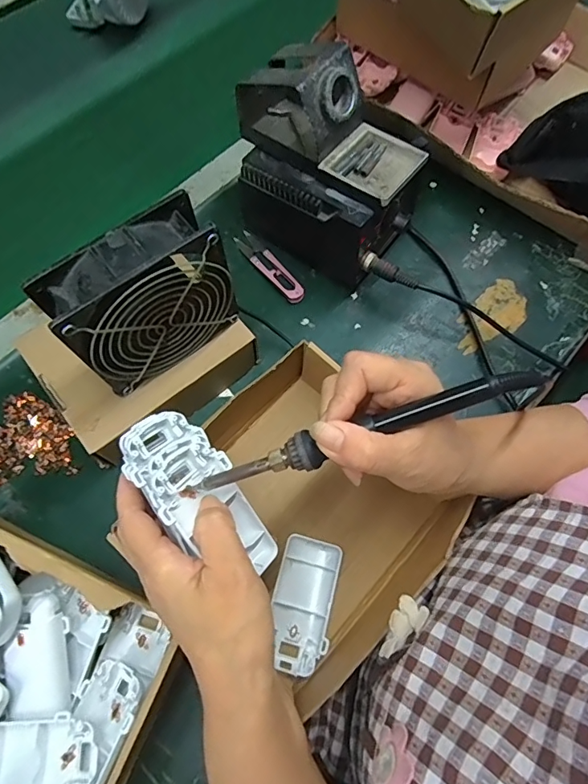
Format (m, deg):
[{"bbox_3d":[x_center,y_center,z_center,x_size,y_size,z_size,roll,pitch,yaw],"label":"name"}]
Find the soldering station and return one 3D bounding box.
[{"bbox_3d":[0.027,-0.208,0.433,0.171,0.157,0.103,35,72,11],"label":"soldering station"}]

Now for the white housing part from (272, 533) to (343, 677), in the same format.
[{"bbox_3d":[0.007,0.164,0.364,0.046,0.021,0.094,11,69,3],"label":"white housing part"}]

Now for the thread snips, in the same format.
[{"bbox_3d":[-0.025,-0.131,0.482,0.022,0.010,0.103,-35,74,-13],"label":"thread snips"}]

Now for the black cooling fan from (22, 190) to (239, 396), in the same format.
[{"bbox_3d":[-0.105,-0.064,0.336,0.117,0.112,0.044,-36,74,-14],"label":"black cooling fan"}]

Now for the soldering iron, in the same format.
[{"bbox_3d":[0.033,0.026,0.264,0.211,0.021,0.019,-20,70,6],"label":"soldering iron"}]

